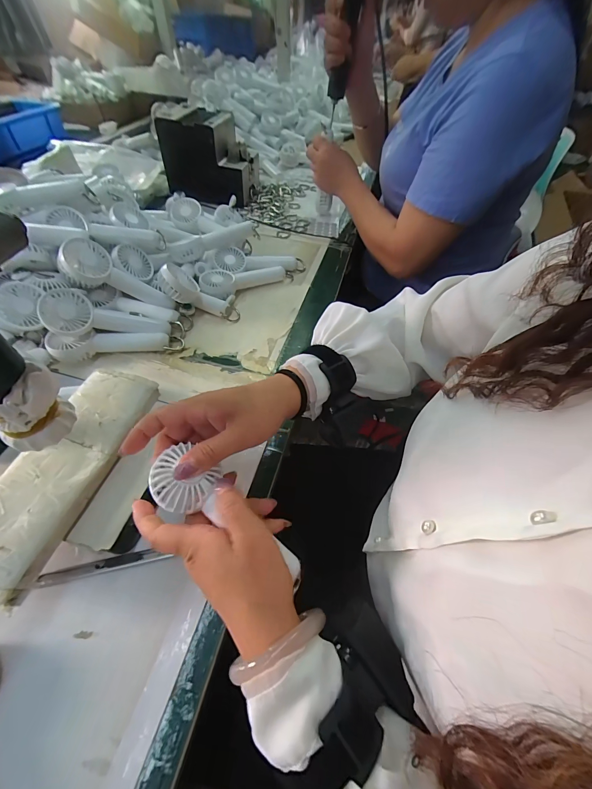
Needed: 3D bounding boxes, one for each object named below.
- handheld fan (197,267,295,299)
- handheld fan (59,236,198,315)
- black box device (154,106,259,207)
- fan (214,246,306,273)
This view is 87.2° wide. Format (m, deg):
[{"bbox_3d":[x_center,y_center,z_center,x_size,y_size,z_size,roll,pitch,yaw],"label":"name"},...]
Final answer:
[{"bbox_3d":[-0.079,-0.193,0.531,0.163,0.032,0.057,-14,56,-15],"label":"handheld fan"},{"bbox_3d":[-0.237,-0.157,0.447,0.174,0.034,0.058,21,46,-32],"label":"handheld fan"},{"bbox_3d":[-0.187,-0.529,0.699,0.181,0.139,0.121,11,53,3],"label":"black box device"},{"bbox_3d":[-0.063,-0.241,0.563,0.165,0.036,0.059,-13,56,-14],"label":"fan"}]

